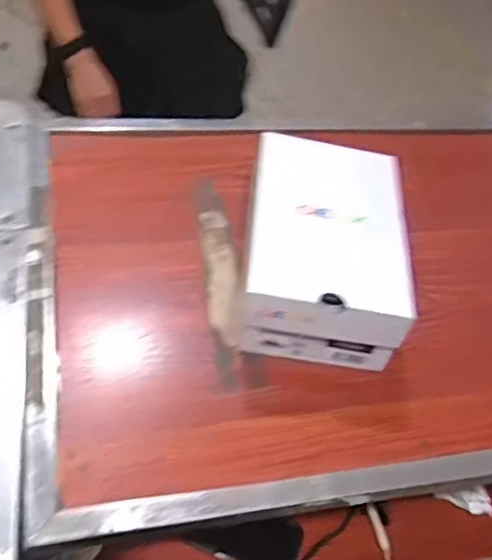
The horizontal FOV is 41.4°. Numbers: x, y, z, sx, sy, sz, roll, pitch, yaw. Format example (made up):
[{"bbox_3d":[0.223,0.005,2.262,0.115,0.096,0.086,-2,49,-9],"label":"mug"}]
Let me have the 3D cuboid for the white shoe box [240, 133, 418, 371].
[{"bbox_3d":[0.089,-0.045,0.746,0.169,0.113,0.265,7,49,-5],"label":"white shoe box"}]

